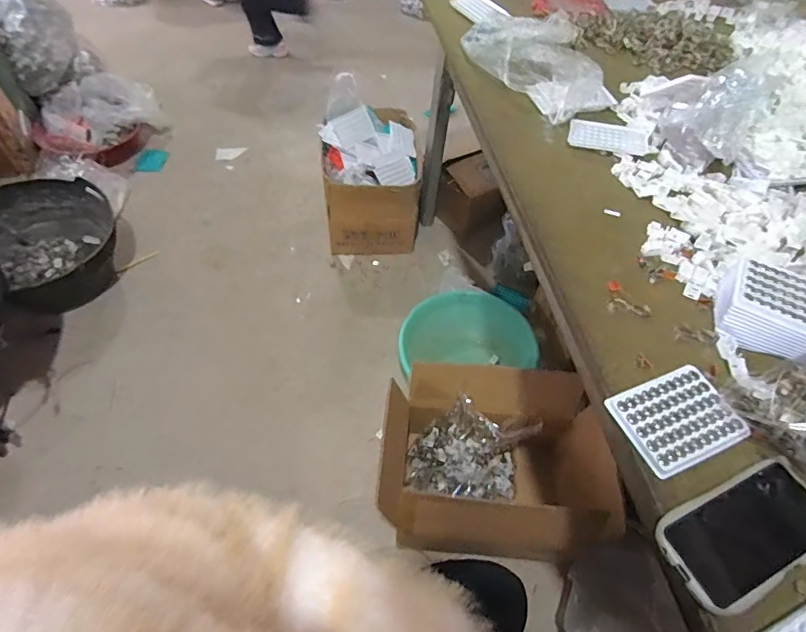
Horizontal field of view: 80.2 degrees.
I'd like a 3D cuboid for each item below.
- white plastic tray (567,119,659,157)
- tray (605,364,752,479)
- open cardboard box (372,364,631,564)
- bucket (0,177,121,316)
[{"bbox_3d":[0.362,-0.310,0.830,0.143,0.006,0.090,15,53,8],"label":"white plastic tray"},{"bbox_3d":[0.299,0.110,0.521,0.128,0.006,0.095,-18,56,-17],"label":"tray"},{"bbox_3d":[0.174,0.327,1.040,0.431,0.297,0.331,5,53,1],"label":"open cardboard box"},{"bbox_3d":[-0.993,-0.203,1.382,0.343,0.212,0.396,-37,63,-27],"label":"bucket"}]

